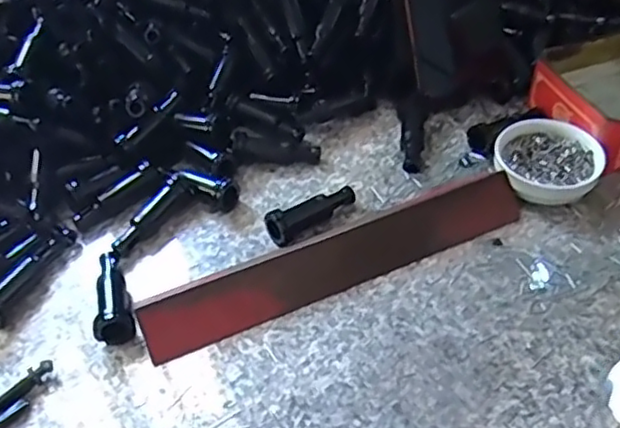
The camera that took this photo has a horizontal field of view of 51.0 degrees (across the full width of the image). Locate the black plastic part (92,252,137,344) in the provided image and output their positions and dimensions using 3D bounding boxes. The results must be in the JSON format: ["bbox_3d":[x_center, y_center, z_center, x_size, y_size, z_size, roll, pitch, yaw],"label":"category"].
[{"bbox_3d":[-0.126,0.051,0.407,0.023,0.021,0.069,-17,49,-13],"label":"black plastic part"}]

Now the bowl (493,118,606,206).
[{"bbox_3d":[0.167,-0.036,0.460,0.071,0.027,0.067,9,48,12],"label":"bowl"}]

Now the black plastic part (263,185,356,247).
[{"bbox_3d":[0.001,-0.004,0.448,0.066,0.027,0.020,-33,54,-25],"label":"black plastic part"}]

